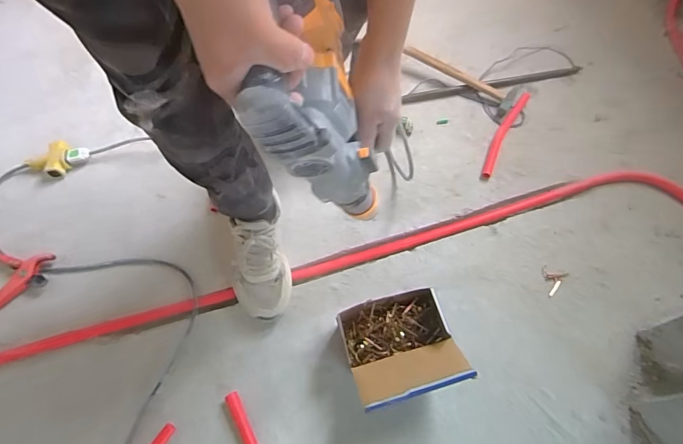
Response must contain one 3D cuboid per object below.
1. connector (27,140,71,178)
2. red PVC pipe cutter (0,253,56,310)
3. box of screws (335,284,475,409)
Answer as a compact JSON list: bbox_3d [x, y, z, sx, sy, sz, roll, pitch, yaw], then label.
[{"bbox_3d":[-0.675,-0.142,0.970,0.083,0.037,0.093,38,70,20],"label":"connector"},{"bbox_3d":[-0.684,0.123,0.838,0.162,0.021,0.184,-7,61,-1],"label":"red PVC pipe cutter"},{"bbox_3d":[0.095,0.209,0.709,0.178,0.133,0.178,-14,62,-5],"label":"box of screws"}]

